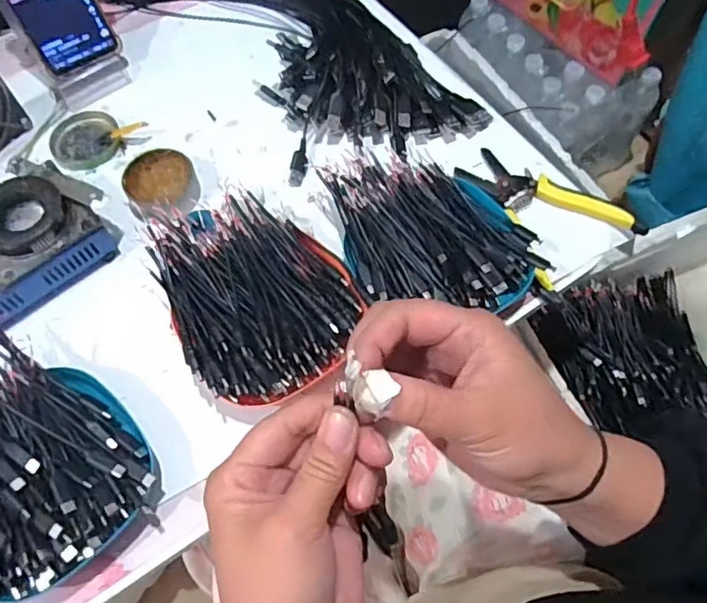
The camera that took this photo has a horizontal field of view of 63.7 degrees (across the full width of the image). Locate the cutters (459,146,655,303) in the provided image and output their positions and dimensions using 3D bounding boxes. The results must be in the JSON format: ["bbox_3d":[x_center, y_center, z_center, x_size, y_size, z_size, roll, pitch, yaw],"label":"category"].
[{"bbox_3d":[0.166,-0.088,0.510,0.117,0.023,0.152,-33,69,-14],"label":"cutters"}]

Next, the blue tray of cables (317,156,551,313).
[{"bbox_3d":[0.065,-0.054,0.481,0.161,0.050,0.153,-7,65,-3],"label":"blue tray of cables"}]

